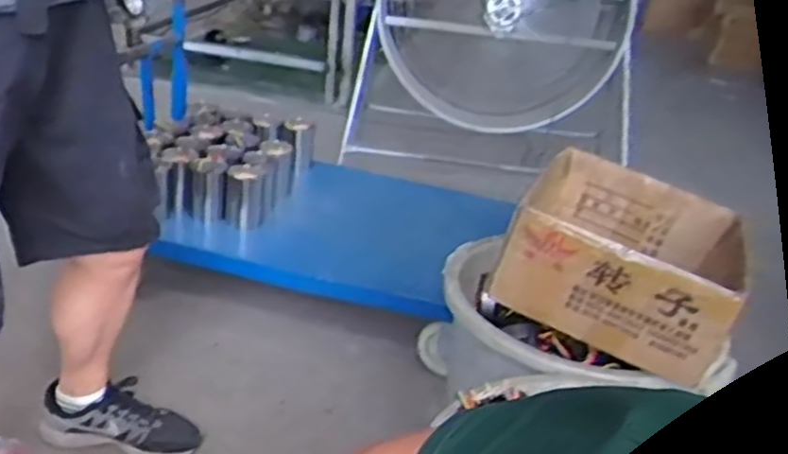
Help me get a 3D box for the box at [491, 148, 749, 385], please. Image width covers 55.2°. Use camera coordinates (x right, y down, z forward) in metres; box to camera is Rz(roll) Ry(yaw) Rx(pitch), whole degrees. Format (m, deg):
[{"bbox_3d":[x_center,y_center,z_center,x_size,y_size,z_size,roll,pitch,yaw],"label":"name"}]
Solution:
[{"bbox_3d":[0.318,0.034,1.043,0.293,0.145,0.300,15,26,16],"label":"box"}]

